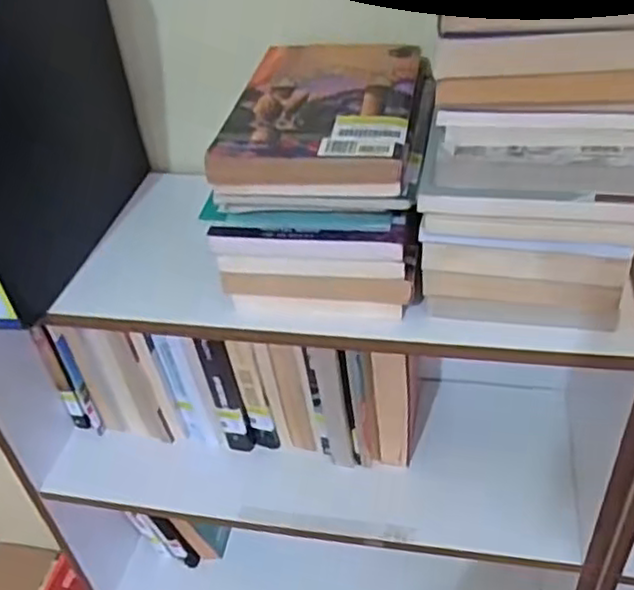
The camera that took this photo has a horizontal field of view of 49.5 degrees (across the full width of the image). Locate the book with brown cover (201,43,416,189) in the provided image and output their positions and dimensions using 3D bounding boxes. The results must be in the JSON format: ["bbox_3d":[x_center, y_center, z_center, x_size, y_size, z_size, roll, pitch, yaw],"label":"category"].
[{"bbox_3d":[0.007,-0.146,0.536,0.132,0.030,0.193,5,40,10],"label":"book with brown cover"}]

